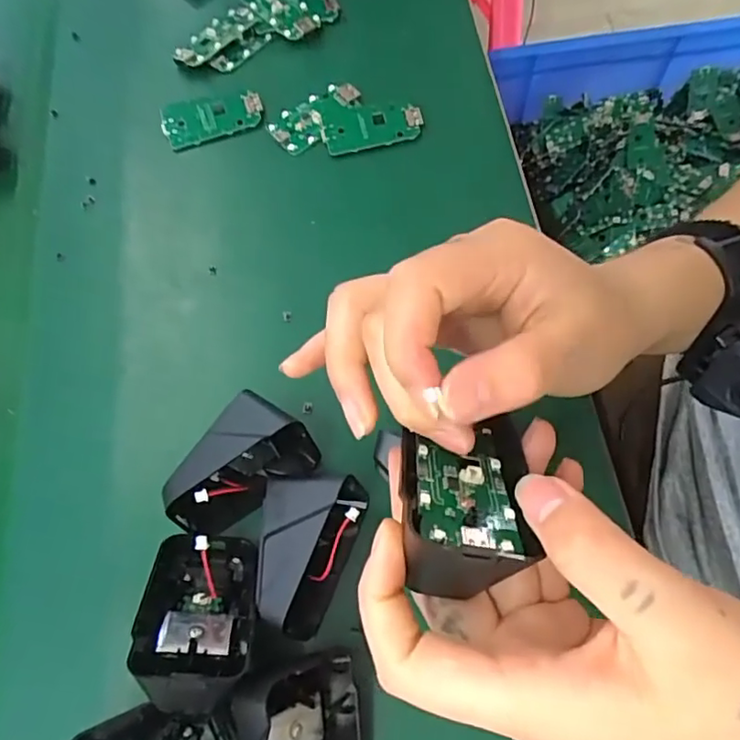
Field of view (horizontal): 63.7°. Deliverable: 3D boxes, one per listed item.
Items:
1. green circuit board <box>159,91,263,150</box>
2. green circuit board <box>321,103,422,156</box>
[{"bbox_3d":[-0.101,-0.163,0.382,0.063,0.007,0.032,-14,66,-3],"label":"green circuit board"},{"bbox_3d":[0.002,-0.157,0.381,0.063,0.004,0.034,-13,66,-3],"label":"green circuit board"}]

